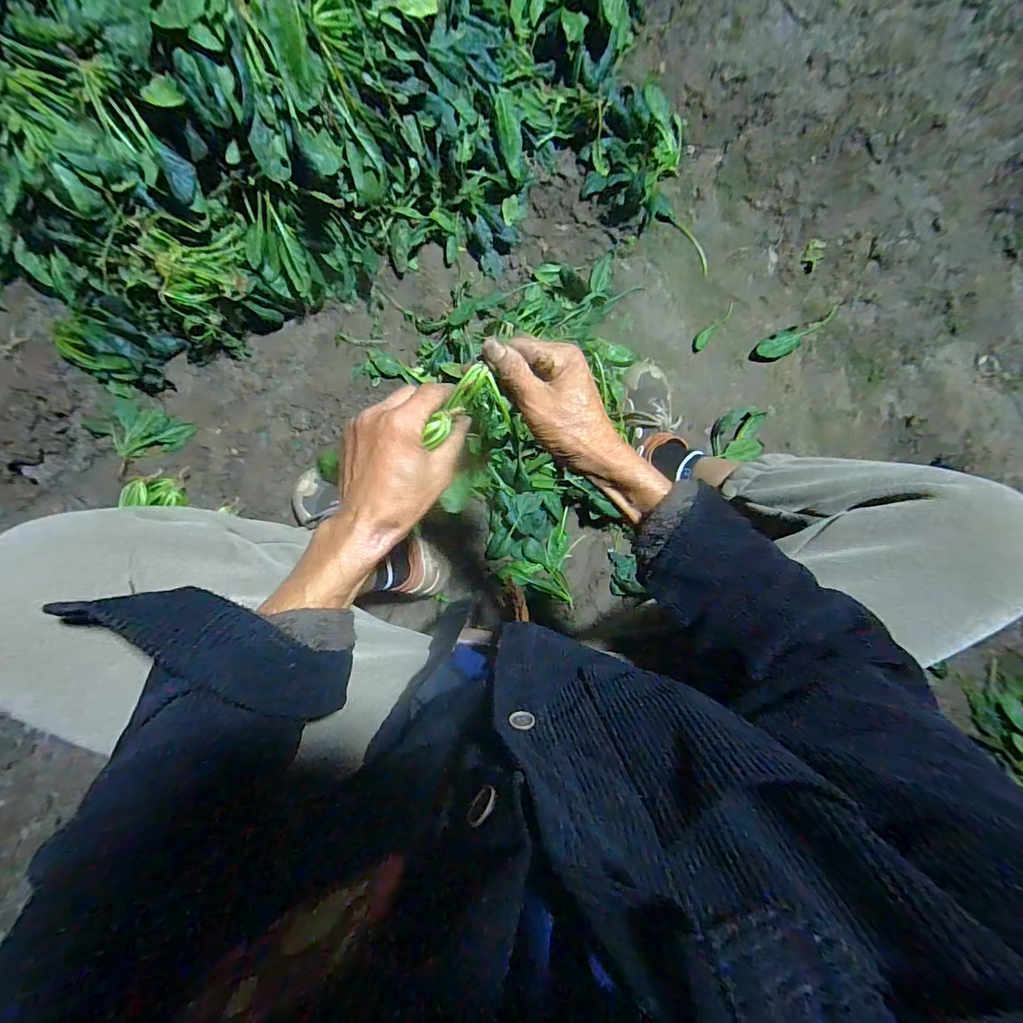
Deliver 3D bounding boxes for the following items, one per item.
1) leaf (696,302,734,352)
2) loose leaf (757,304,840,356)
[{"bbox_3d":[0.371,-0.340,0.803,0.022,0.011,0.116,43,83,-7],"label":"leaf"},{"bbox_3d":[0.535,-0.327,0.818,0.172,0.019,0.040,-26,94,-8],"label":"loose leaf"}]

